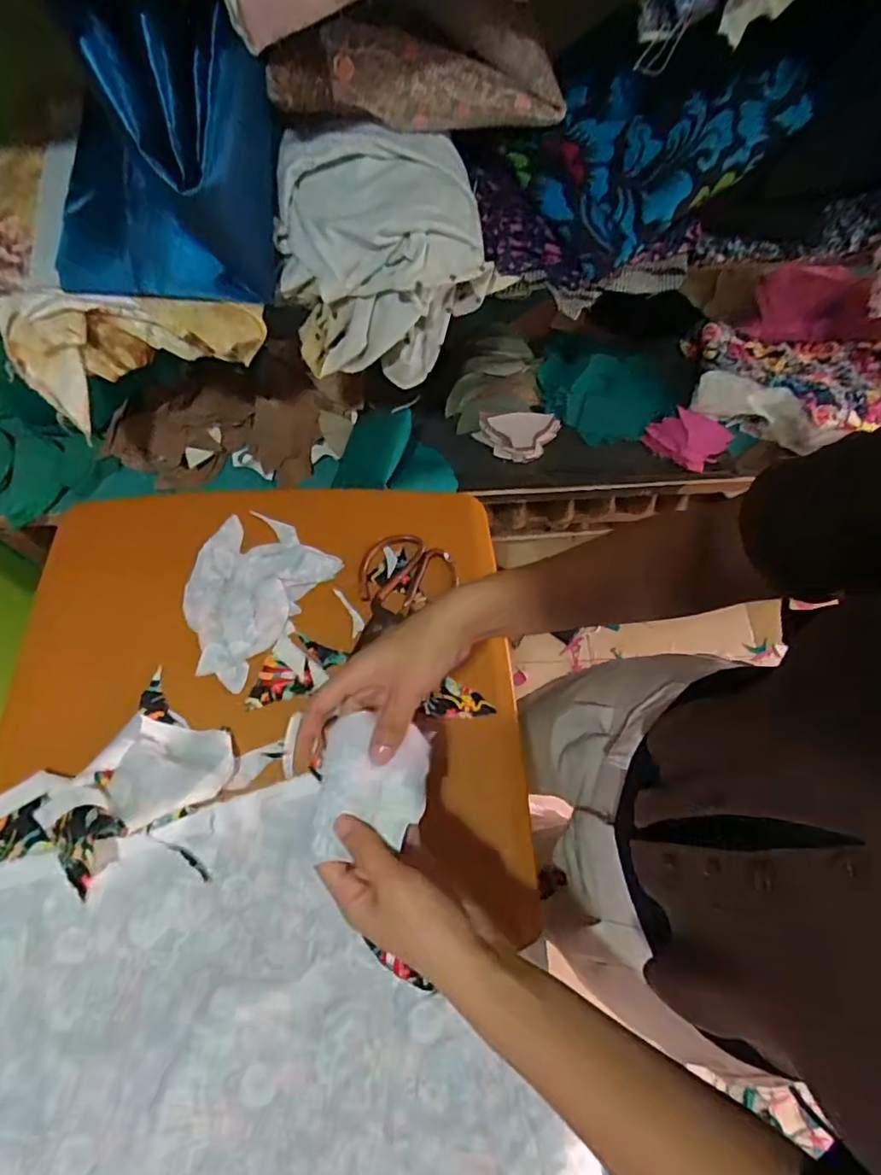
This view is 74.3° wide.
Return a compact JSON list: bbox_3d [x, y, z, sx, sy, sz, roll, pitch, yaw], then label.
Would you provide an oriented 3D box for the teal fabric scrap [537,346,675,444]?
[{"bbox_3d":[0.236,-0.285,0.832,0.195,0.037,0.162,11,67,2],"label":"teal fabric scrap"}]

